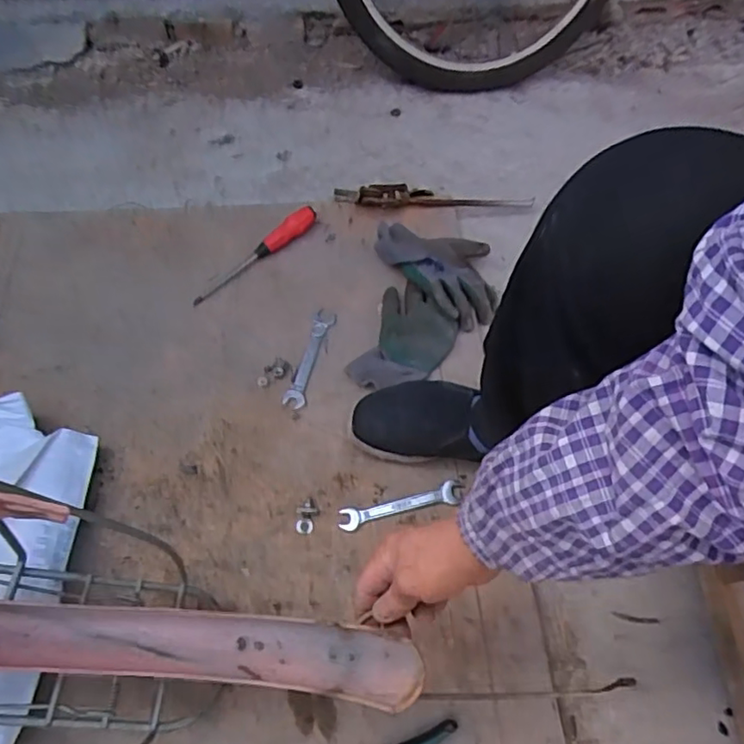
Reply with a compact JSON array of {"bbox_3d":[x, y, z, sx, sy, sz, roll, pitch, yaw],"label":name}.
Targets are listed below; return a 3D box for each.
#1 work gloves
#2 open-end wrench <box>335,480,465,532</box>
[{"bbox_3d":[0.079,-0.090,0.852,0.181,0.044,0.286,10,59,3],"label":"work gloves"},{"bbox_3d":[0.035,0.156,0.715,0.146,0.006,0.027,-12,61,-10],"label":"open-end wrench"}]

